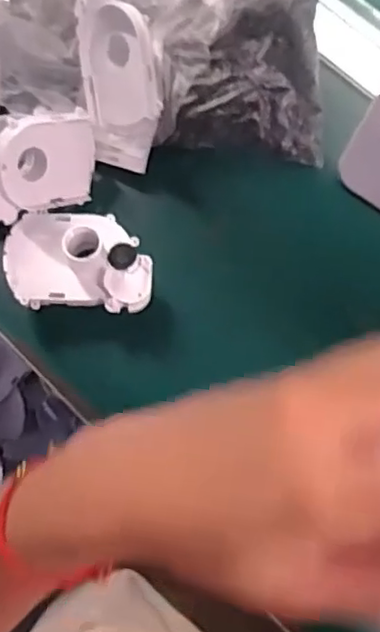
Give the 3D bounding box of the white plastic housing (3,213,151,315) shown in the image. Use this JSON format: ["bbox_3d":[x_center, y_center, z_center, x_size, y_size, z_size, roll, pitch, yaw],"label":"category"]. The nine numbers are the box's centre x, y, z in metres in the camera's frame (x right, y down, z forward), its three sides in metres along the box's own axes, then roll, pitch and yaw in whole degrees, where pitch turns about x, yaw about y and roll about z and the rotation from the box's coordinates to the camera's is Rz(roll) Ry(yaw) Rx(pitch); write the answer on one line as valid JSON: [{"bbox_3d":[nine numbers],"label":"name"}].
[{"bbox_3d":[-0.079,-0.043,0.441,0.104,0.028,0.070,3,72,0],"label":"white plastic housing"}]

